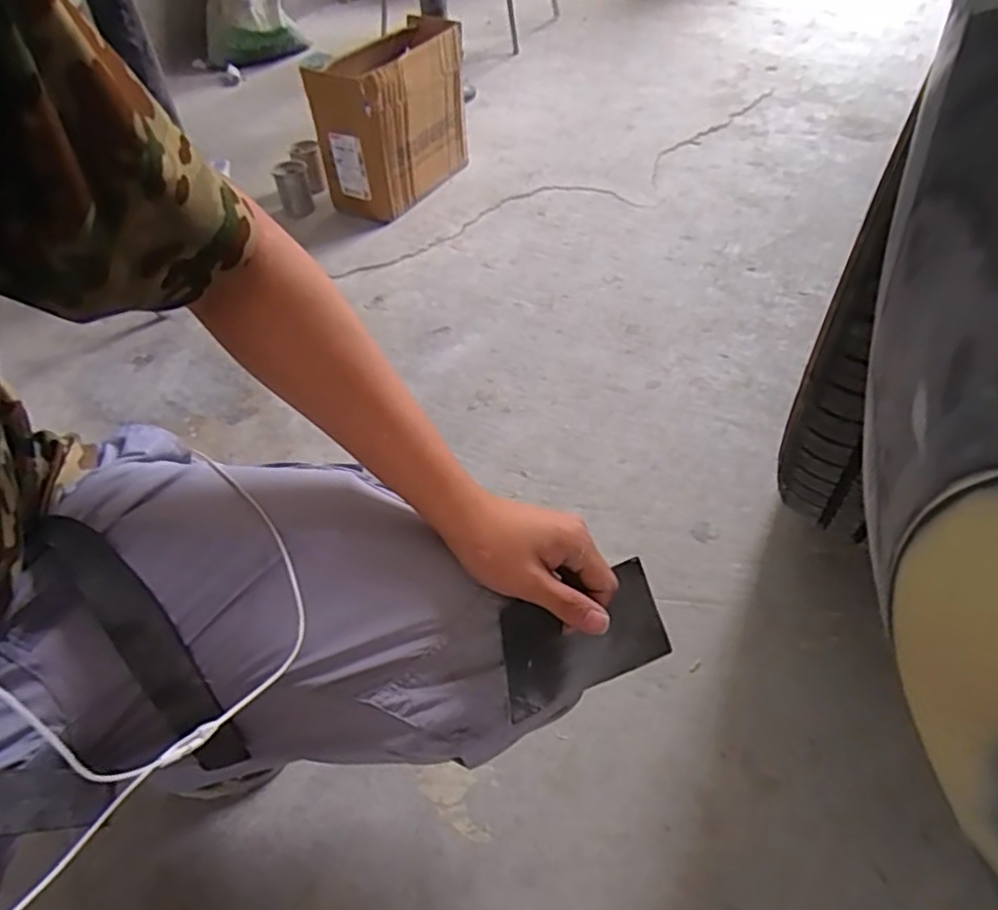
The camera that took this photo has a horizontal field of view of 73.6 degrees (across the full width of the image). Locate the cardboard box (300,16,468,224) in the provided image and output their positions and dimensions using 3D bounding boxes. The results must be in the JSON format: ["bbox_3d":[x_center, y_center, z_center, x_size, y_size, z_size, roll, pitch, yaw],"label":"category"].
[{"bbox_3d":[-0.221,-0.702,1.402,0.181,0.288,0.348,17,49,19],"label":"cardboard box"}]

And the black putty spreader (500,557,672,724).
[{"bbox_3d":[0.057,0.130,0.472,0.118,0.007,0.072,-19,83,-8],"label":"black putty spreader"}]

